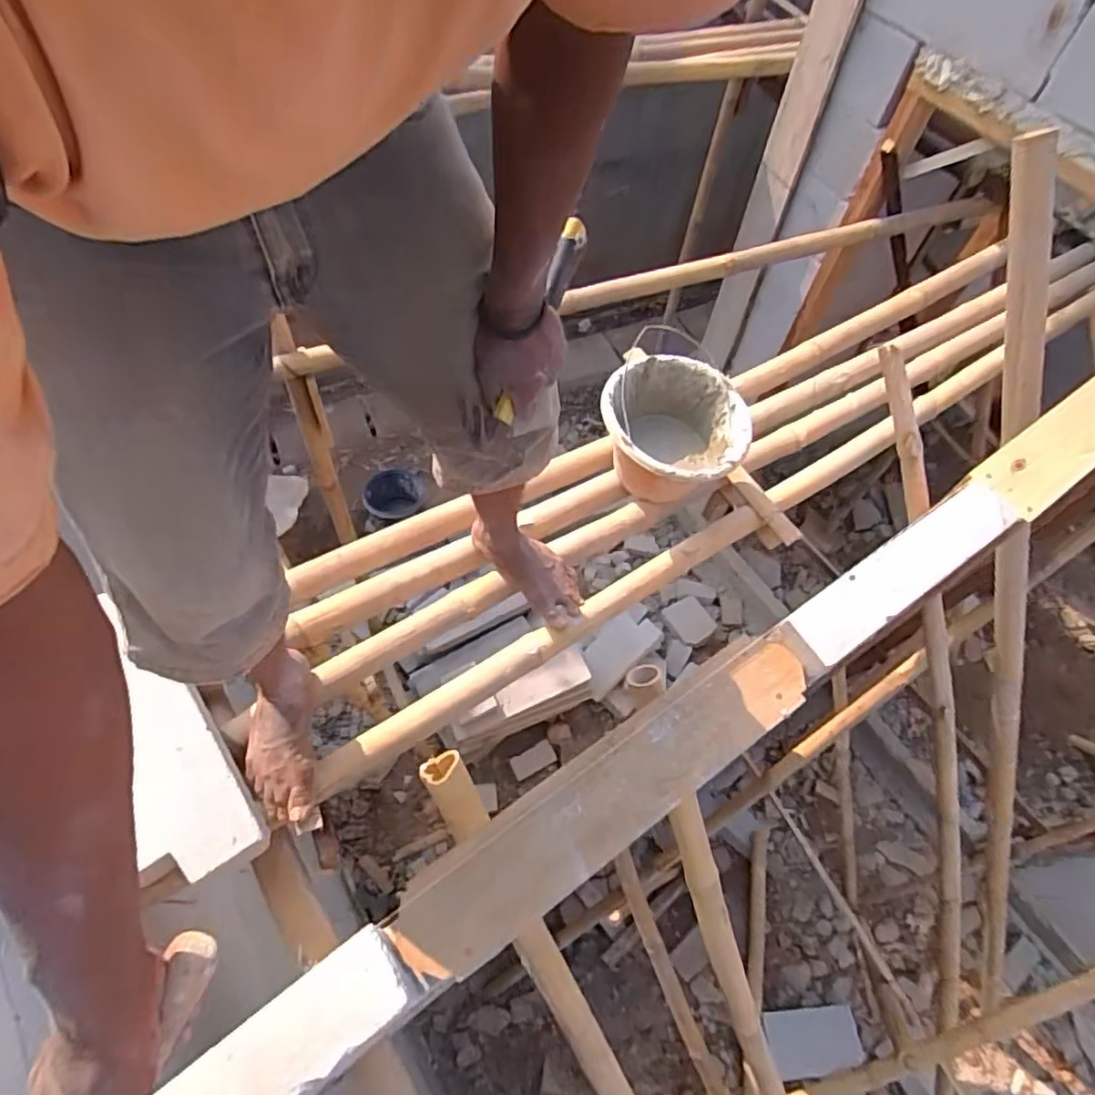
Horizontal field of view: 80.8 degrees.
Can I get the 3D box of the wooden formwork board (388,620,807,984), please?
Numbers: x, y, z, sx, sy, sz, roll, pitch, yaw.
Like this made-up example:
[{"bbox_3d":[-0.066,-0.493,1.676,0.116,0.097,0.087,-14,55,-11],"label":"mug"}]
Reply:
[{"bbox_3d":[0.086,0.263,0.722,0.543,0.037,0.099,-32,67,-16],"label":"wooden formwork board"}]

